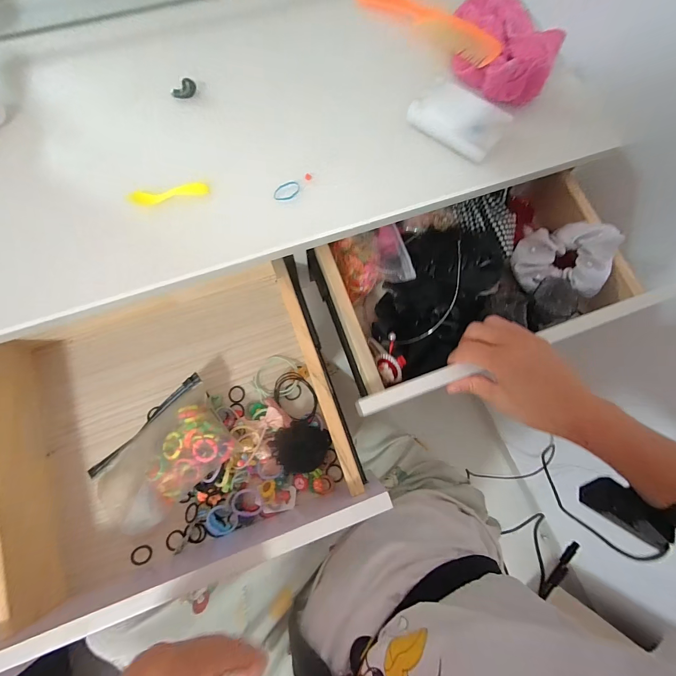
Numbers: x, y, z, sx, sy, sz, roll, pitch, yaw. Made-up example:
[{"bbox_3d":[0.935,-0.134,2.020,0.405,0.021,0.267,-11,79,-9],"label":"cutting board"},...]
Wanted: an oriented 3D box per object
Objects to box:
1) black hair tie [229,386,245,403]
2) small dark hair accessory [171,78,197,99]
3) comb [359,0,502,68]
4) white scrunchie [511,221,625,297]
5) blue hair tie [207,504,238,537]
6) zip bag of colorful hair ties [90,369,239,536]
[{"bbox_3d":[-0.126,0.070,0.391,0.019,0.004,0.021,-3,79,-1],"label":"black hair tie"},{"bbox_3d":[-0.175,-0.283,0.357,0.028,0.014,0.012,-29,81,-5],"label":"small dark hair accessory"},{"bbox_3d":[0.113,-0.394,0.393,0.049,0.010,0.207,-43,74,-11],"label":"comb"},{"bbox_3d":[0.279,-0.107,0.392,0.106,0.041,0.106,8,79,24],"label":"white scrunchie"},{"bbox_3d":[-0.128,0.203,0.349,0.031,0.010,0.034,0,79,0],"label":"blue hair tie"},{"bbox_3d":[-0.195,0.135,0.354,0.161,0.049,0.096,-41,82,-7],"label":"zip bag of colorful hair ties"}]

